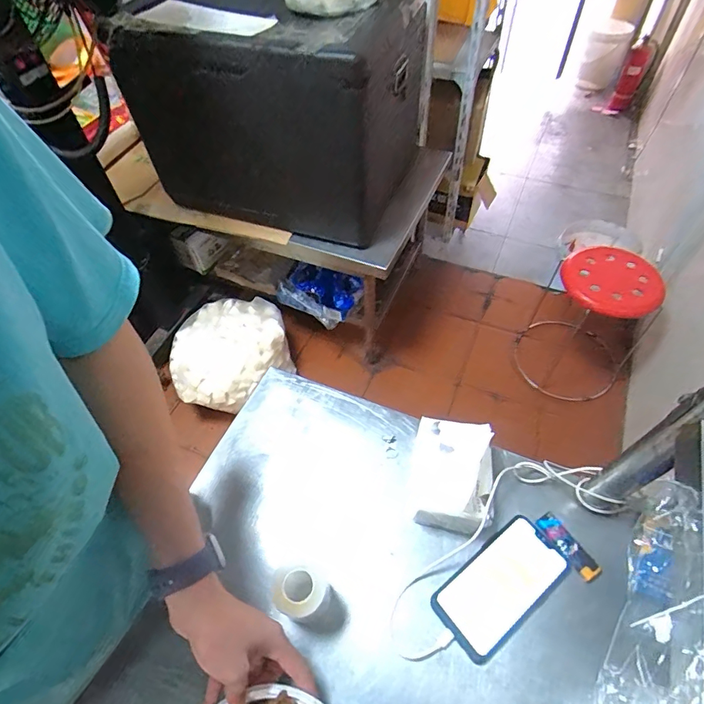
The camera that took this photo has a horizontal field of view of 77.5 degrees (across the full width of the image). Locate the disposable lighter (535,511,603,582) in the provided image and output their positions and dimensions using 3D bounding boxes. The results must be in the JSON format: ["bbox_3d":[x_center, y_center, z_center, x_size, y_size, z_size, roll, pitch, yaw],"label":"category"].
[{"bbox_3d":[0.259,0.232,0.523,0.029,0.010,0.080,-29,55,-18],"label":"disposable lighter"}]

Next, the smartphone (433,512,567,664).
[{"bbox_3d":[0.171,0.266,0.502,0.155,0.010,0.079,-31,56,-20],"label":"smartphone"}]

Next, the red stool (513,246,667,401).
[{"bbox_3d":[0.836,-0.127,1.567,0.379,0.460,0.394,34,61,27],"label":"red stool"}]

